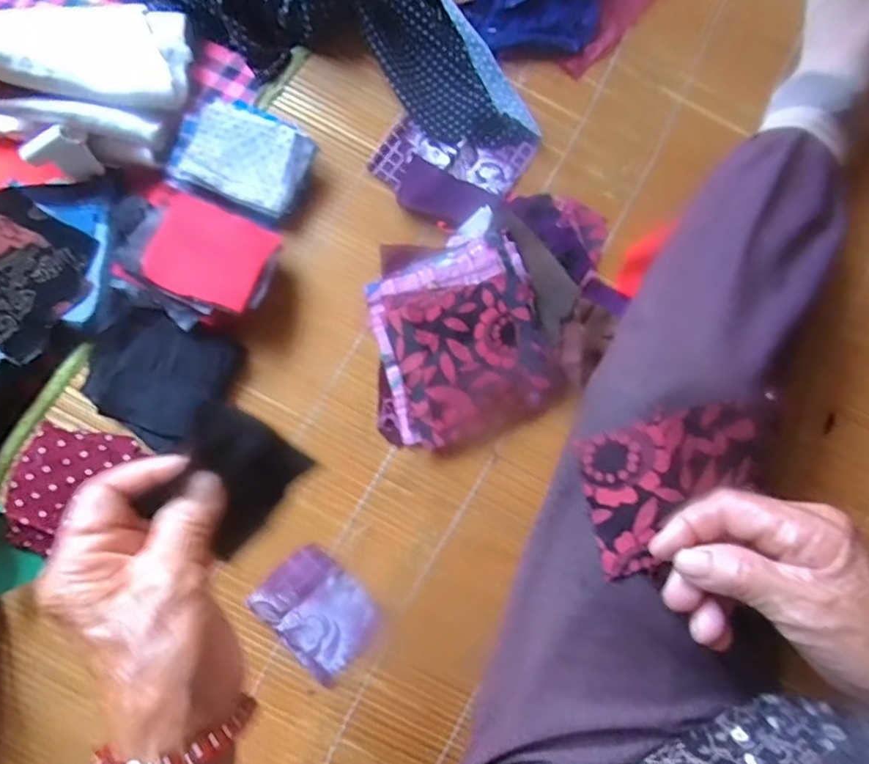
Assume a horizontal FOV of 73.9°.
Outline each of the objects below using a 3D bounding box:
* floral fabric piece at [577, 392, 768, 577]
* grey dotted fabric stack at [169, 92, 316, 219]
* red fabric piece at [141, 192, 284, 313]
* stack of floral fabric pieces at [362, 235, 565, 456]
[{"bbox_3d":[0.132,0.052,0.299,0.102,0.023,0.072,-13,79,-4],"label":"floral fabric piece"},{"bbox_3d":[-0.139,-0.166,0.426,0.096,0.026,0.076,23,79,3],"label":"grey dotted fabric stack"},{"bbox_3d":[-0.154,-0.088,0.393,0.078,0.005,0.066,23,72,-1],"label":"red fabric piece"},{"bbox_3d":[0.013,-0.028,0.408,0.127,0.031,0.128,-22,80,-6],"label":"stack of floral fabric pieces"}]

